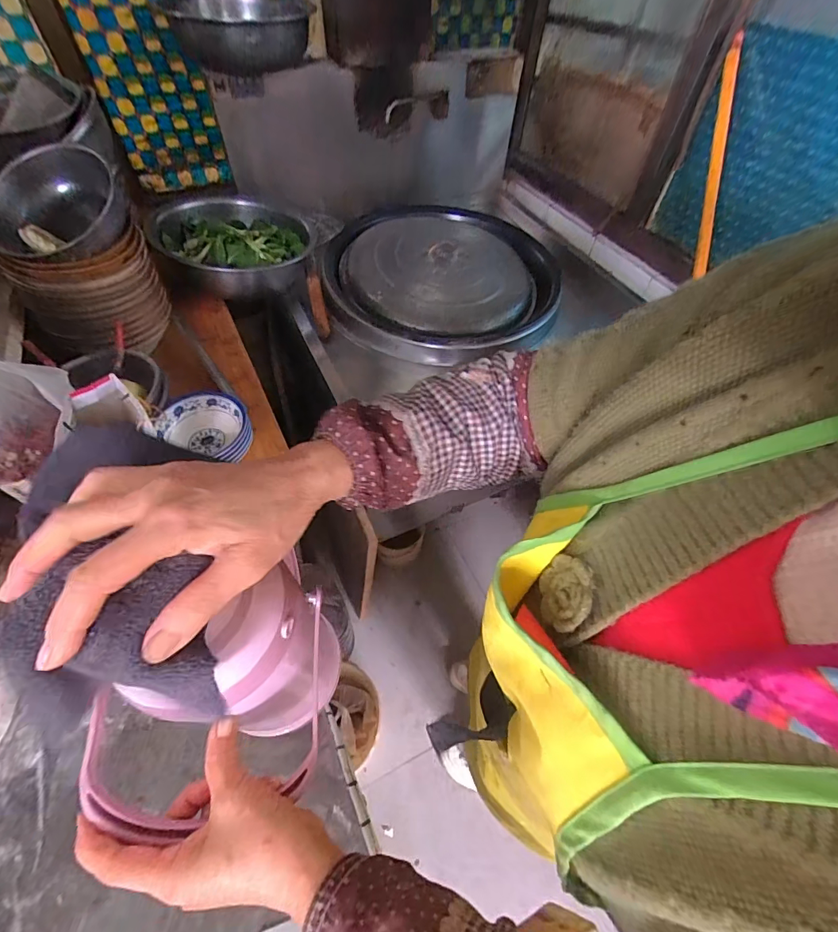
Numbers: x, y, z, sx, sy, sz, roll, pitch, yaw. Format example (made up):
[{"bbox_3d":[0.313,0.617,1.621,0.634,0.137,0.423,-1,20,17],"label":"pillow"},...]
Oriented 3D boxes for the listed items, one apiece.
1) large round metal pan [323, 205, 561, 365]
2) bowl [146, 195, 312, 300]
[{"bbox_3d":[0.088,-0.574,1.173,0.629,0.076,0.712,38,60,22],"label":"large round metal pan"},{"bbox_3d":[-0.462,-0.534,1.037,0.365,0.137,0.355,-7,55,-8],"label":"bowl"}]

